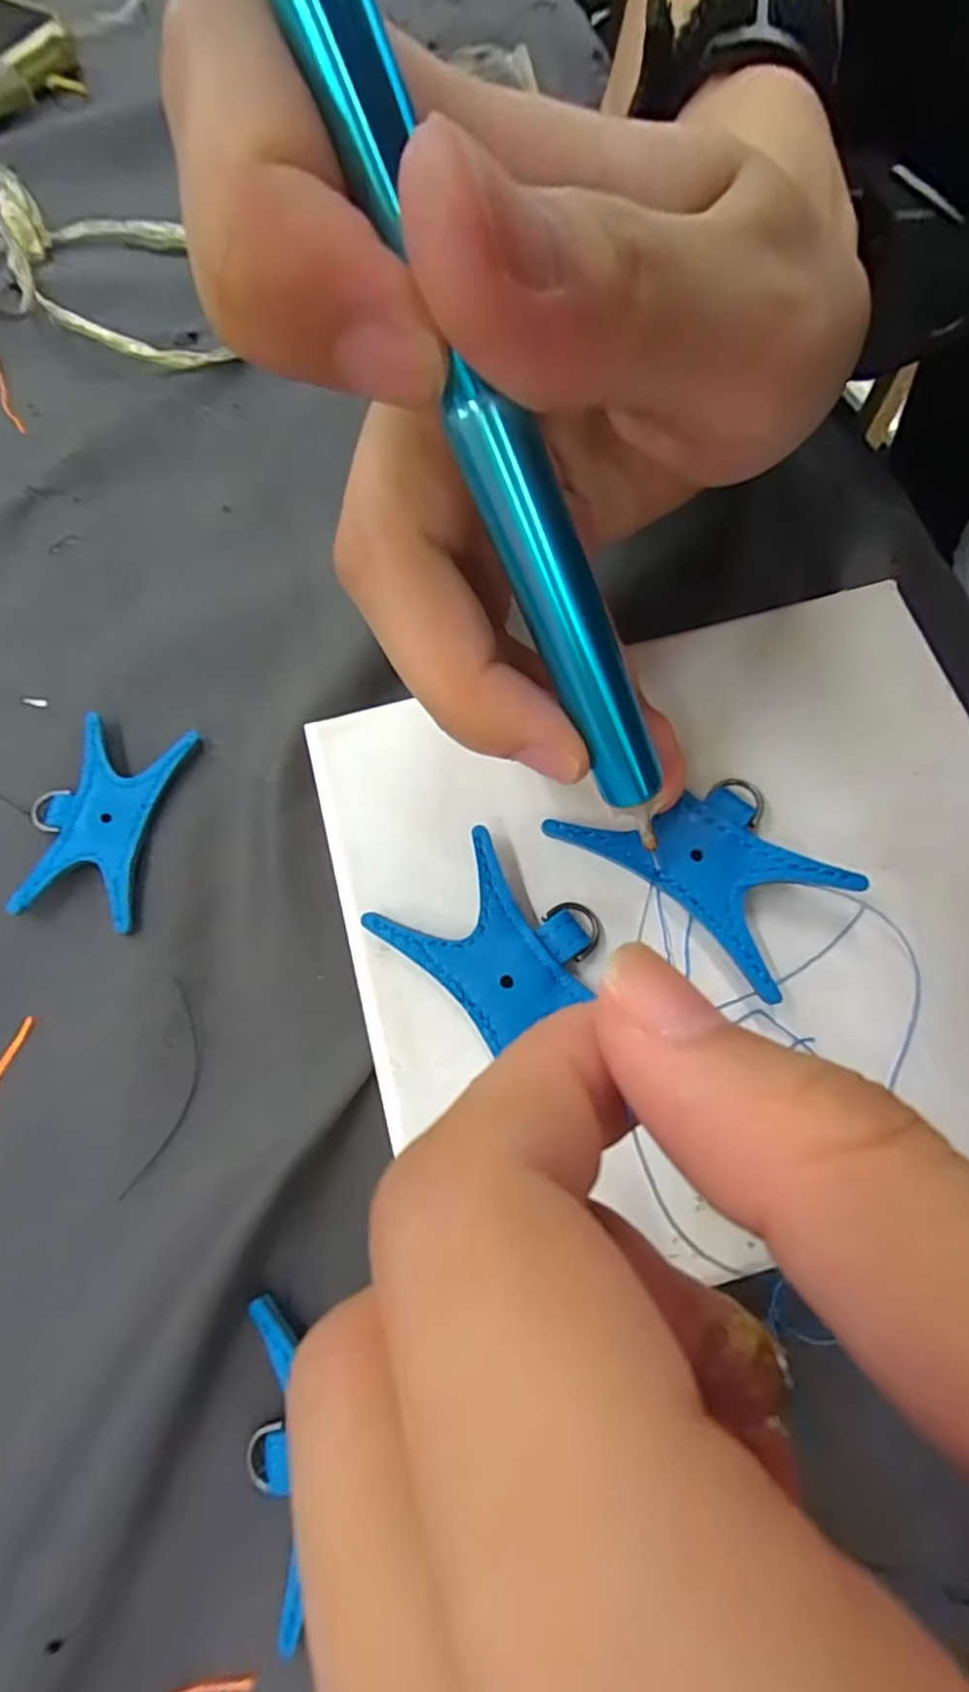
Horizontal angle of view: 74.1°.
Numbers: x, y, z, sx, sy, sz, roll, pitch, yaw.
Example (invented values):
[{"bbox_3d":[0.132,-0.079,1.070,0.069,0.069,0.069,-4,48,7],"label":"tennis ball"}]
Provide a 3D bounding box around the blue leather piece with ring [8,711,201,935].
[{"bbox_3d":[-0.091,-0.007,0.154,0.032,0.005,0.048,10,73,5],"label":"blue leather piece with ring"}]

